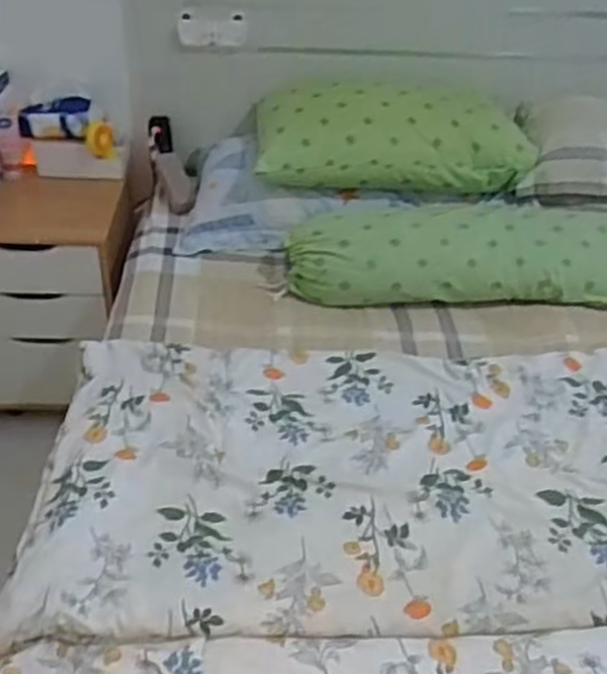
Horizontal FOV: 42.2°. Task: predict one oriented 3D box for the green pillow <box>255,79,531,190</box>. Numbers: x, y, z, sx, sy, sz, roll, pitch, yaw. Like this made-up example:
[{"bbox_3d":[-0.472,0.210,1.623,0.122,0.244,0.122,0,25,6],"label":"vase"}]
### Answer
[{"bbox_3d":[0.201,-0.490,1.847,0.601,0.193,0.302,-3,38,-8],"label":"green pillow"}]

